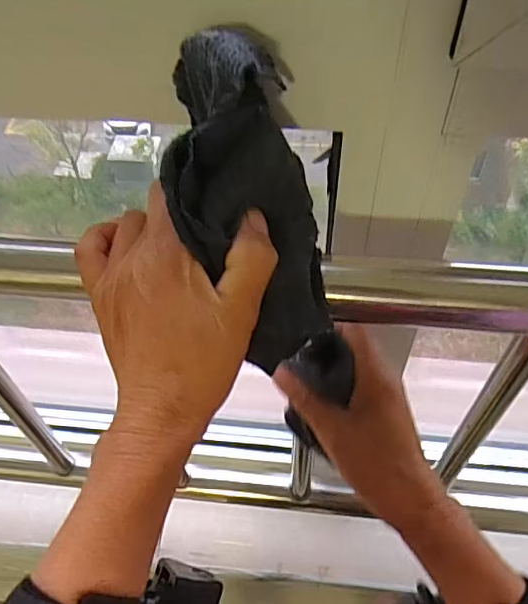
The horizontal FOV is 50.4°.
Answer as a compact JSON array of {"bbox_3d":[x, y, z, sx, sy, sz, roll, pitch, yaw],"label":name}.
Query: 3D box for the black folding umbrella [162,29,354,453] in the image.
[{"bbox_3d":[0.005,-0.021,0.292,0.079,0.218,0.051,-30,30,-19],"label":"black folding umbrella"}]

